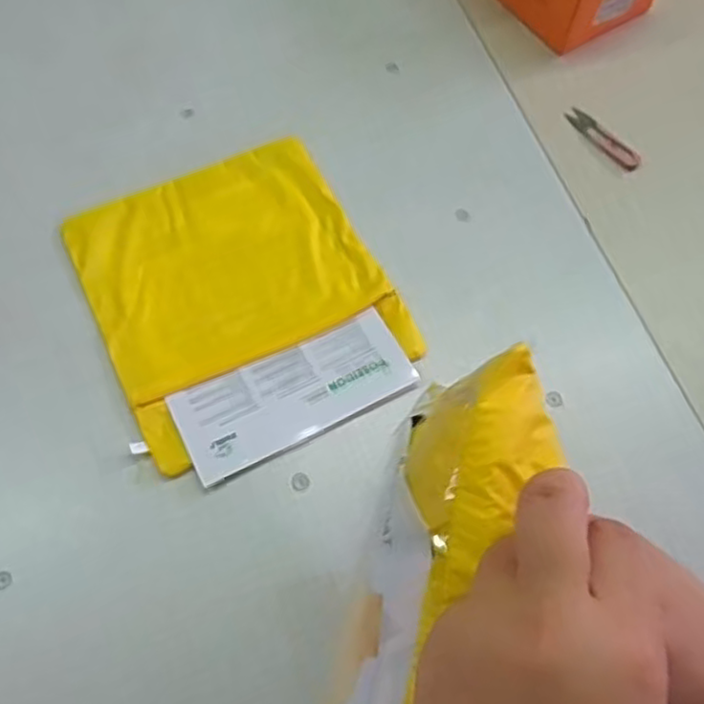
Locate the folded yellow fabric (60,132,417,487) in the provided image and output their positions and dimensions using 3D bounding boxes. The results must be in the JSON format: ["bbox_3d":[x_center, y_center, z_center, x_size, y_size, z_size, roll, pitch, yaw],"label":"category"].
[{"bbox_3d":[-0.112,-0.067,0.657,0.258,0.007,0.283,-26,68,-12],"label":"folded yellow fabric"}]

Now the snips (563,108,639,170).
[{"bbox_3d":[0.269,-0.230,0.737,0.024,0.009,0.095,-35,70,-16],"label":"snips"}]

